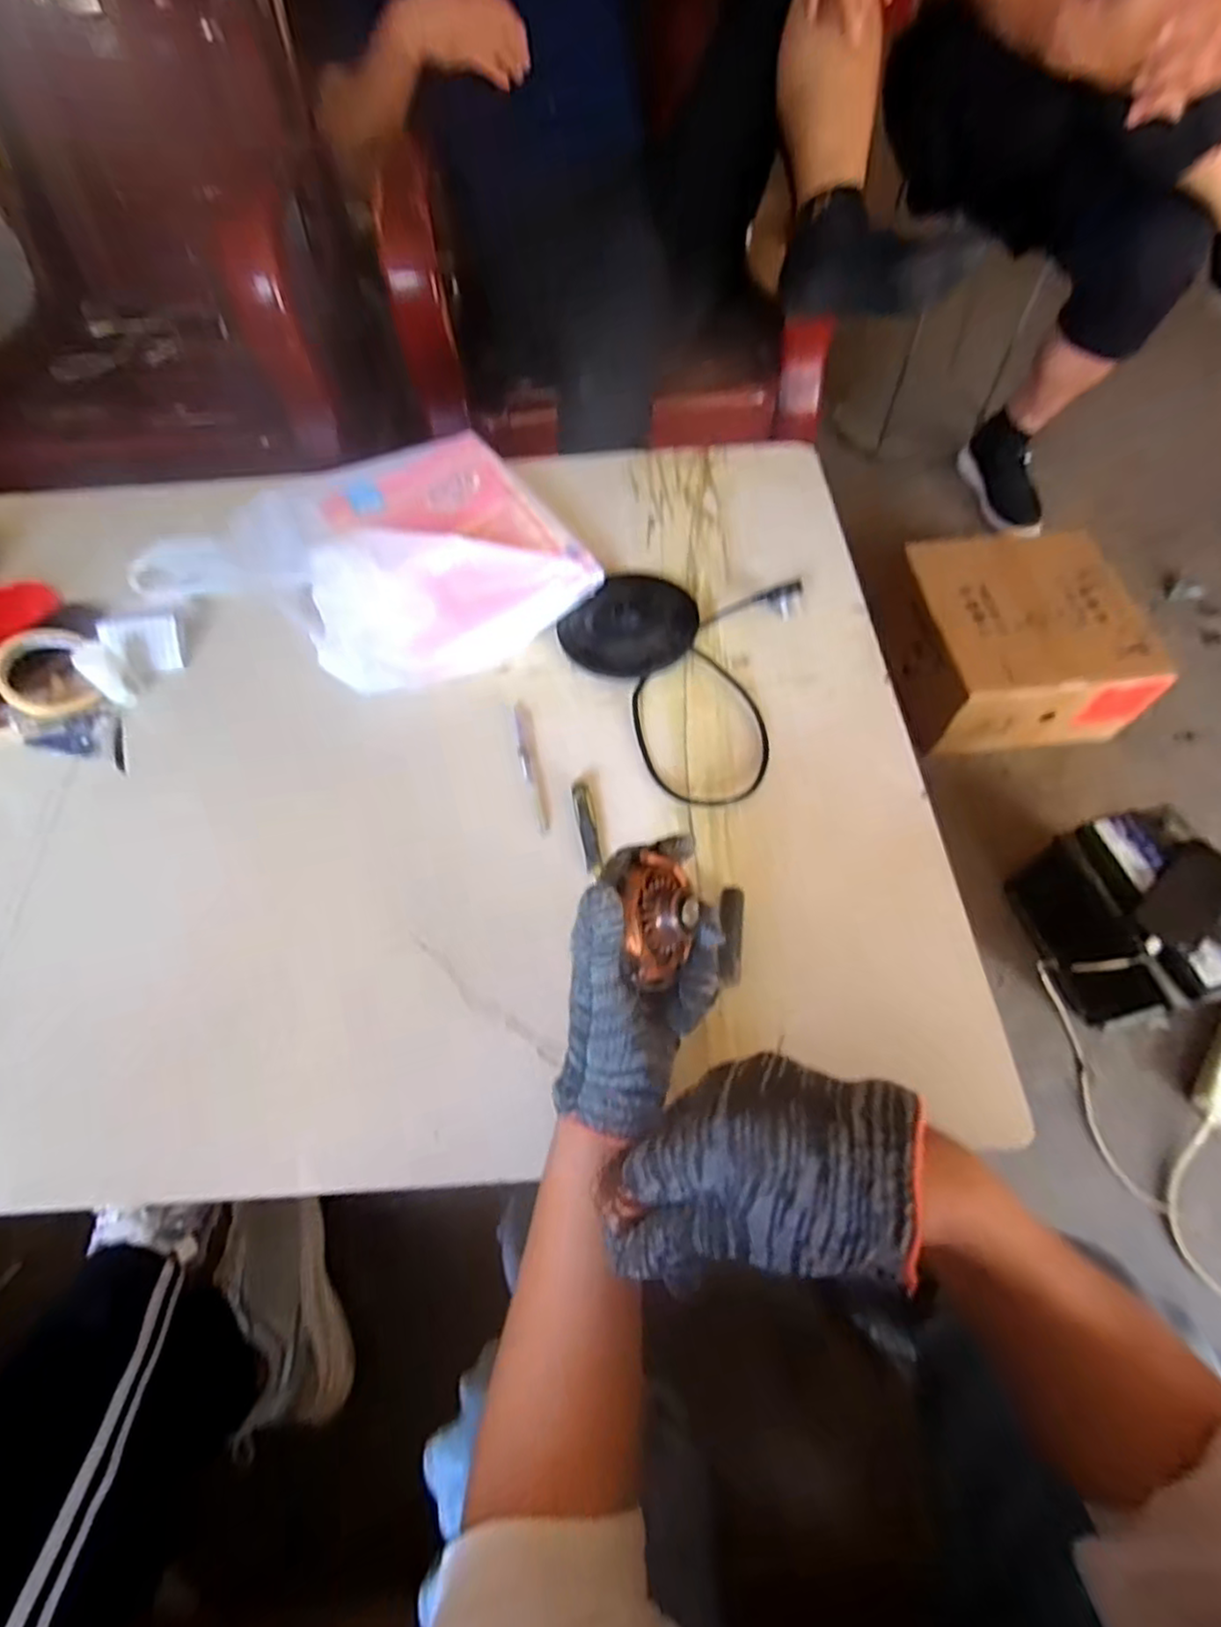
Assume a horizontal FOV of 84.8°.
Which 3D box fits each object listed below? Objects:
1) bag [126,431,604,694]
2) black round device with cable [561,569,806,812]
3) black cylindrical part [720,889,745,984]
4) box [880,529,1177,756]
[{"bbox_3d":[-0.265,-0.270,0.696,0.407,0.105,0.341,-30,65,-11],"label":"bag"},{"bbox_3d":[0.054,-0.143,0.652,0.223,0.031,0.263,13,65,10],"label":"black round device with cable"},{"bbox_3d":[0.095,0.095,0.527,0.019,0.017,0.078,5,63,6],"label":"black cylindrical part"},{"bbox_3d":[0.652,-0.284,1.106,0.369,0.160,0.320,-1,61,1],"label":"box"}]

